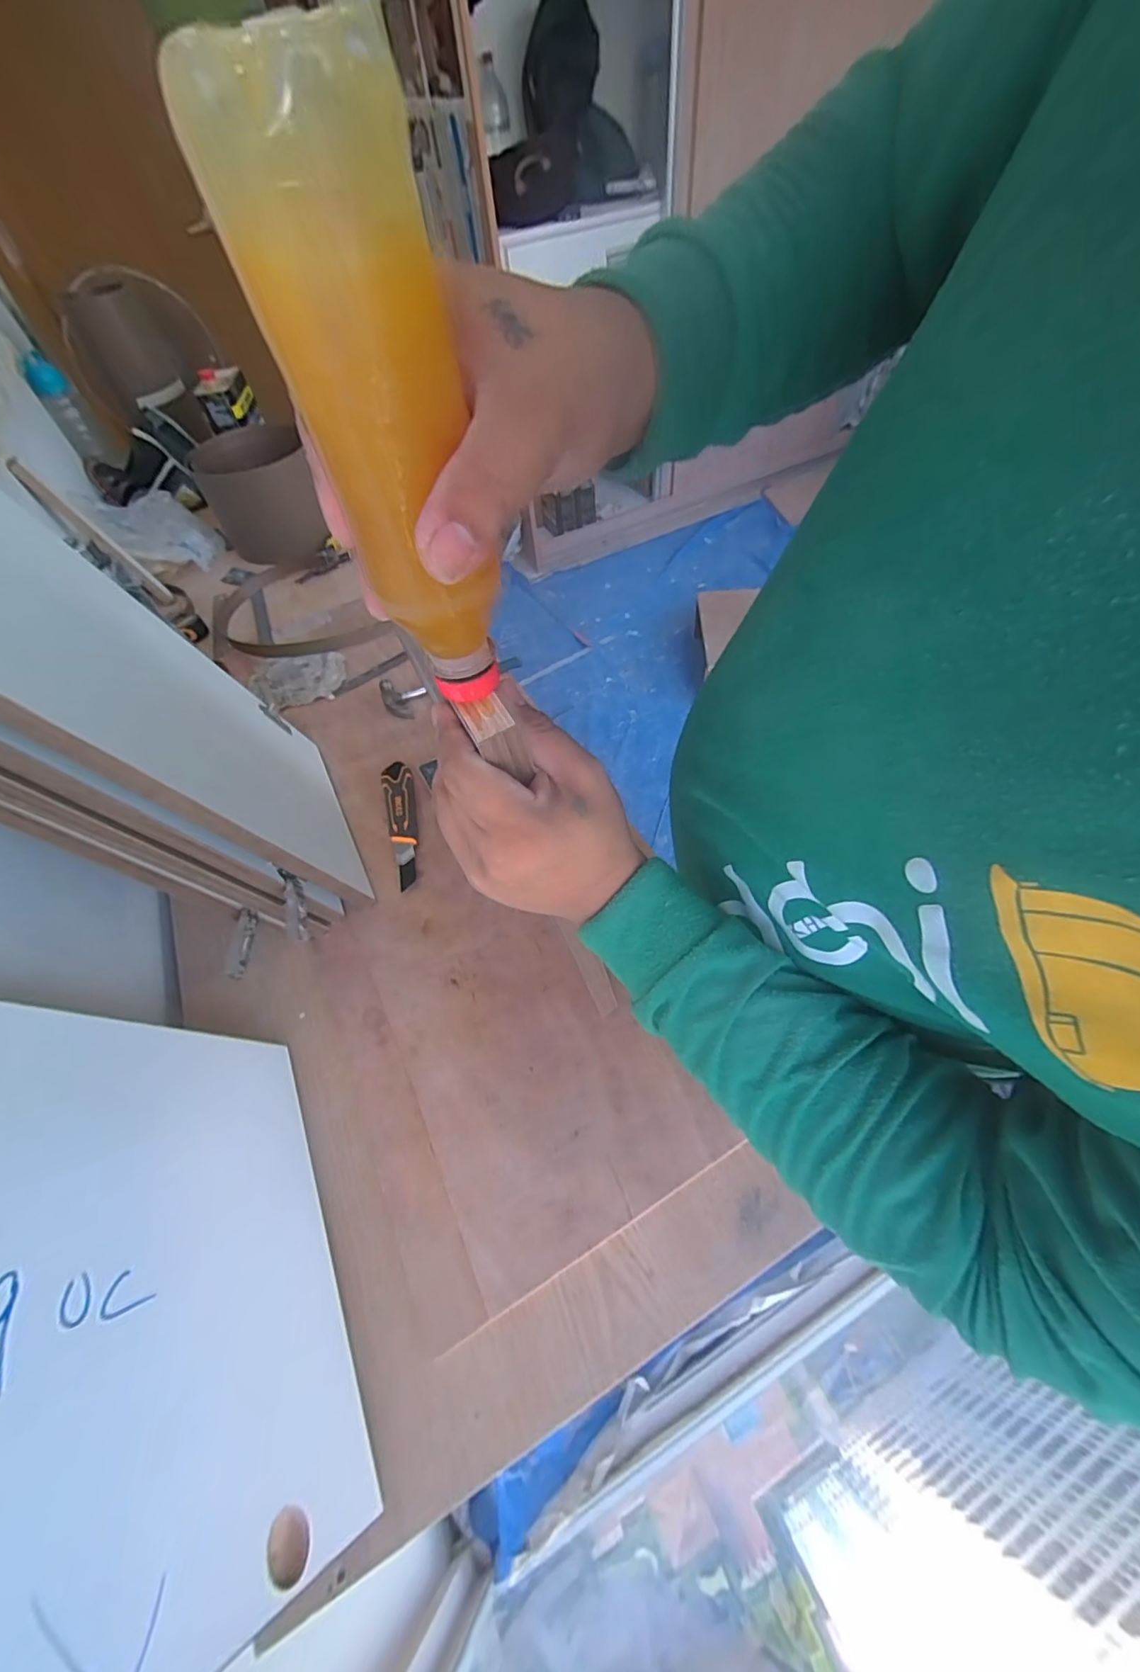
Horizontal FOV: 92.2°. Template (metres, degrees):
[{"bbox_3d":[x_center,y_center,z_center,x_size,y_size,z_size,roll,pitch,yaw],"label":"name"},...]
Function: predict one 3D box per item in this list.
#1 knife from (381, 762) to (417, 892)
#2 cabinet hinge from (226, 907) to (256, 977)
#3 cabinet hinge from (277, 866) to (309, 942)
[{"bbox_3d":[-0.251,-0.026,0.808,0.045,0.014,0.233,-14,56,-5],"label":"knife"},{"bbox_3d":[-0.373,0.120,0.622,0.022,0.018,0.074,-7,56,0],"label":"cabinet hinge"},{"bbox_3d":[-0.316,0.078,0.628,0.020,0.029,0.083,-21,57,-9],"label":"cabinet hinge"}]

